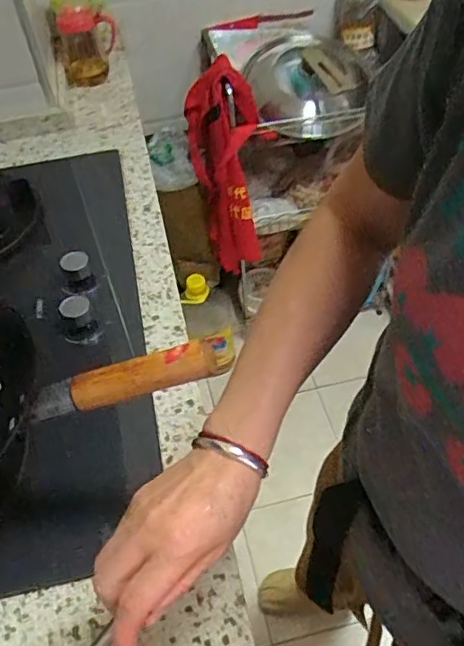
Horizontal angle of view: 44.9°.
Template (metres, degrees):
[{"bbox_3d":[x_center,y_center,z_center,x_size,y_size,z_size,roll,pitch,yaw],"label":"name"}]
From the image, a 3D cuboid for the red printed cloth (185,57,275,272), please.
[{"bbox_3d":[0.004,-0.322,1.310,0.181,0.491,0.133,-7,49,-2],"label":"red printed cloth"}]

